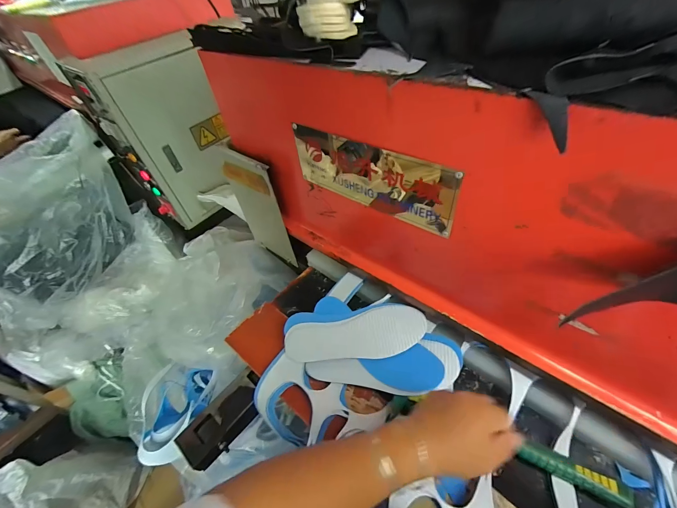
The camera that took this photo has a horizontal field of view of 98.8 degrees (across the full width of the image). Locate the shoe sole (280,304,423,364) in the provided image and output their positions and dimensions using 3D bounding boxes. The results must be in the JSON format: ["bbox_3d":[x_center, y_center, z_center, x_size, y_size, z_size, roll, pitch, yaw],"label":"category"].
[{"bbox_3d":[0.027,0.141,0.522,0.243,0.036,0.096,-4,50,1],"label":"shoe sole"}]

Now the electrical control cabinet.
[{"bbox_3d":[-0.551,-0.376,0.953,0.269,0.496,0.297,20,54,20],"label":"electrical control cabinet"}]

